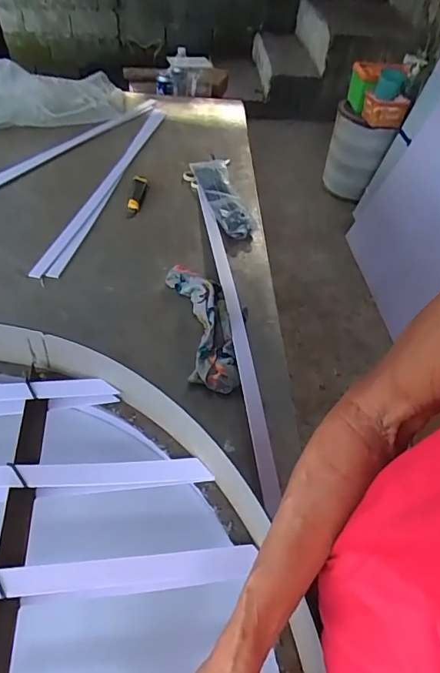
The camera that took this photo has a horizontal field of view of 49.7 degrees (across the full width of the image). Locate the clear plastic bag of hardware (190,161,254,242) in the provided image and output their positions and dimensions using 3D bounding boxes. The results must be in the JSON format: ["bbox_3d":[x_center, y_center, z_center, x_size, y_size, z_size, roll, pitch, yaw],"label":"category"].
[{"bbox_3d":[0.007,-0.369,1.214,0.111,0.036,0.372,-6,47,-13],"label":"clear plastic bag of hardware"}]

